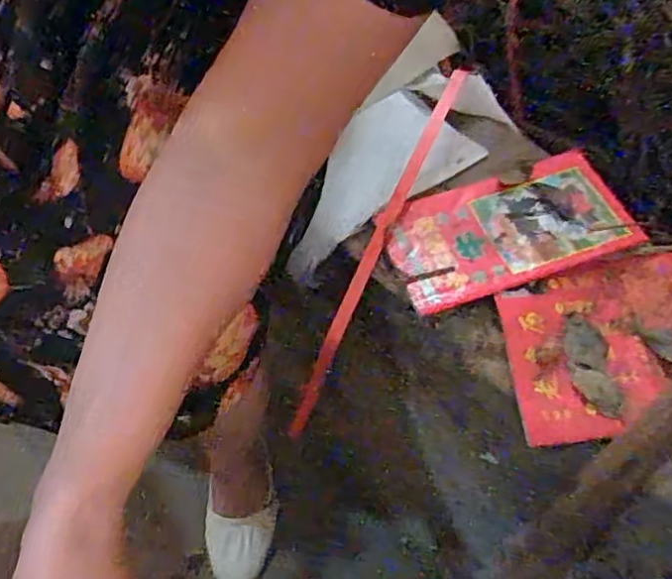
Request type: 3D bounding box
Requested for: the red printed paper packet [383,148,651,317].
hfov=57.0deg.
[{"bbox_3d":[0.122,-0.047,0.445,0.164,0.019,0.092,-16,64,-9],"label":"red printed paper packet"}]

